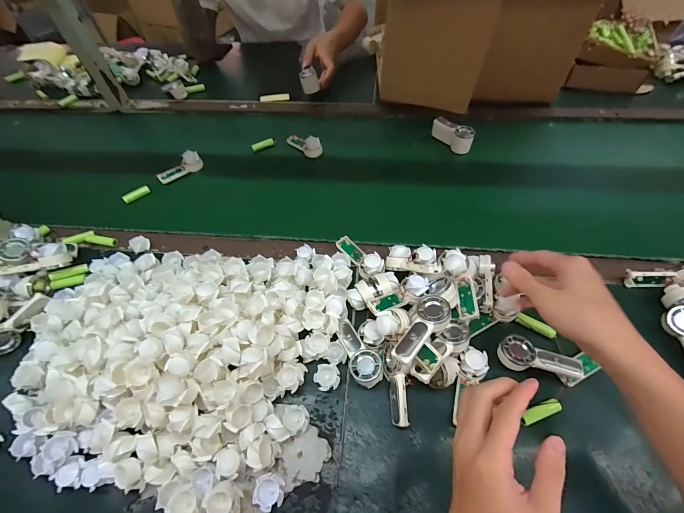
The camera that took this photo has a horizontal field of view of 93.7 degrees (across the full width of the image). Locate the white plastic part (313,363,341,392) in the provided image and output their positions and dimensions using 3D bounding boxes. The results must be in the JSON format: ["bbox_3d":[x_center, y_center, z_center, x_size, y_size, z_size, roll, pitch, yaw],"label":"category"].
[{"bbox_3d":[-0.019,0.152,0.405,0.033,0.010,0.031,0,69,0],"label":"white plastic part"}]

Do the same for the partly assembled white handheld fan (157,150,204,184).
[{"bbox_3d":[-0.339,-0.187,0.669,0.092,0.034,0.031,-33,59,-20],"label":"partly assembled white handheld fan"}]

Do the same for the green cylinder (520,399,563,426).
[{"bbox_3d":[0.231,0.180,0.372,0.049,0.010,0.014,-18,55,-10],"label":"green cylinder"}]

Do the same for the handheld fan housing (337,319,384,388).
[{"bbox_3d":[0.020,0.123,0.417,0.037,0.037,0.089,-20,56,-11],"label":"handheld fan housing"}]

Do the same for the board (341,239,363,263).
[{"bbox_3d":[0.015,-0.011,0.520,0.018,0.007,0.045,-37,61,-22],"label":"board"}]

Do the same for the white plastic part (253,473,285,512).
[{"bbox_3d":[-0.078,0.254,0.345,0.031,0.016,0.032,-1,54,2],"label":"white plastic part"}]

